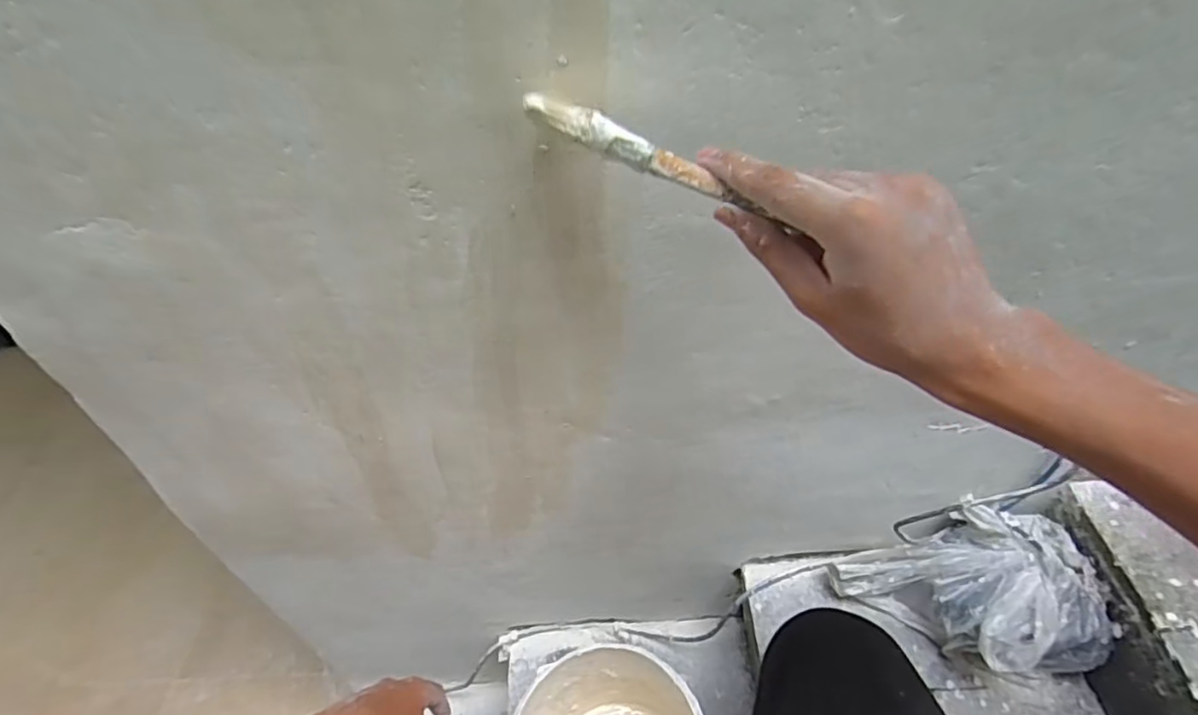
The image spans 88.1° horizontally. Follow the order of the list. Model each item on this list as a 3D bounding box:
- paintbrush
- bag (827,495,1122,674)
[{"bbox_3d":[0.027,-0.094,0.296,0.146,0.013,0.012,29,53,12],"label":"paintbrush"},{"bbox_3d":[0.353,0.235,0.596,0.205,0.110,0.137,-9,45,-4],"label":"bag"}]

